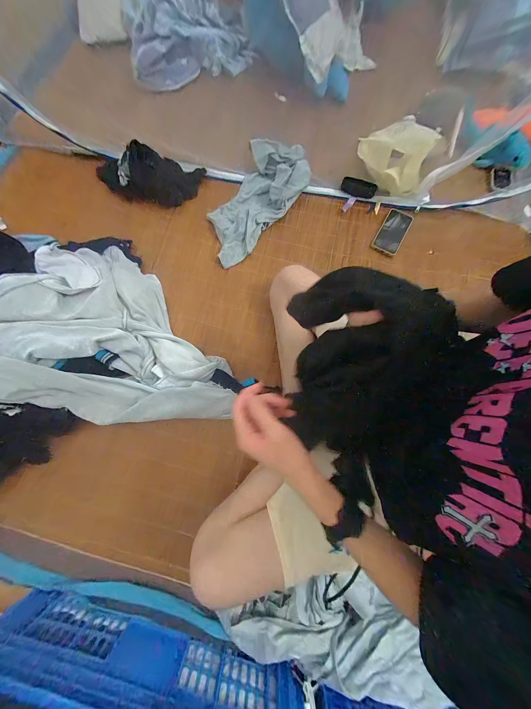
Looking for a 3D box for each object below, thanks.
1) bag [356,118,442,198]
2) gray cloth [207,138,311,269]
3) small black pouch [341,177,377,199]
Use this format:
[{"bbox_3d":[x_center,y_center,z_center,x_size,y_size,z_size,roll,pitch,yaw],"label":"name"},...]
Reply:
[{"bbox_3d":[0.361,-0.562,0.636,0.188,0.114,0.101,22,76,6],"label":"bag"},{"bbox_3d":[-0.039,-0.457,0.674,0.192,0.097,0.374,31,77,8],"label":"gray cloth"},{"bbox_3d":[0.287,-0.515,0.693,0.104,0.027,0.039,22,76,6],"label":"small black pouch"}]

